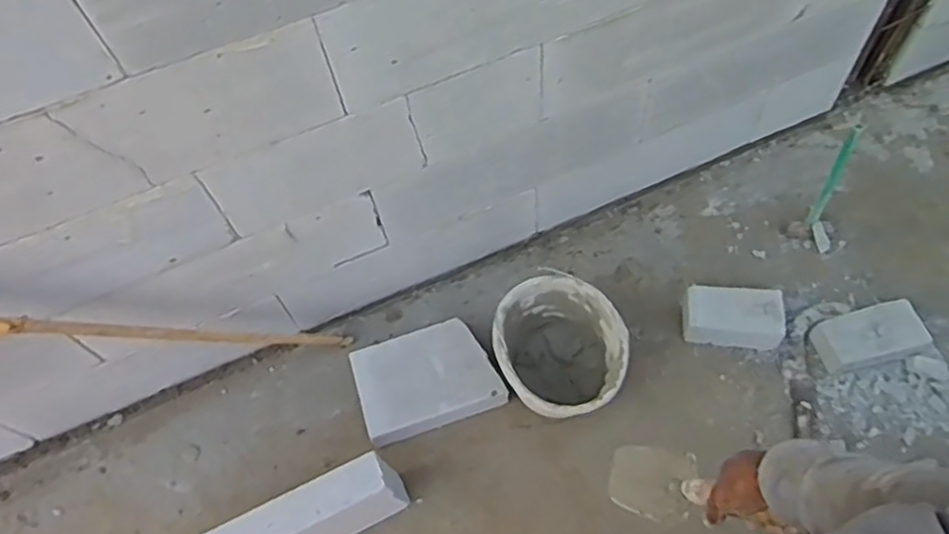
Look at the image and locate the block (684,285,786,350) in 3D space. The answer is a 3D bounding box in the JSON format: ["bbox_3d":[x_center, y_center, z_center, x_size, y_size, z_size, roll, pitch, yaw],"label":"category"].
[{"bbox_3d":[0.570,0.112,1.525,0.204,0.094,0.120,6,61,8],"label":"block"}]

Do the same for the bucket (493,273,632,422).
[{"bbox_3d":[0.176,0.190,1.459,0.254,0.205,0.300,-24,61,-9],"label":"bucket"}]

